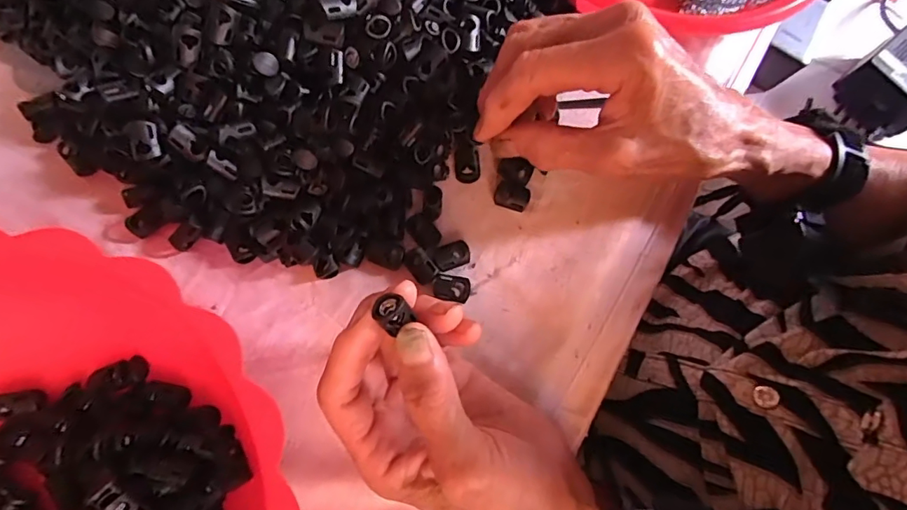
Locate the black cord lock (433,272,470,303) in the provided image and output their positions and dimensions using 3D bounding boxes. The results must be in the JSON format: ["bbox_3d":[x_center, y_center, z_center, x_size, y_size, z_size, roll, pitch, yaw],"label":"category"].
[{"bbox_3d":[-0.001,0.017,0.276,0.020,0.006,0.014,12,76,1],"label":"black cord lock"}]

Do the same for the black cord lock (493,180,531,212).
[{"bbox_3d":[0.034,-0.034,0.291,0.019,0.006,0.015,16,76,2],"label":"black cord lock"}]

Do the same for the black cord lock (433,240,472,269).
[{"bbox_3d":[-0.001,0.000,0.279,0.020,0.006,0.014,-15,77,-5],"label":"black cord lock"}]

